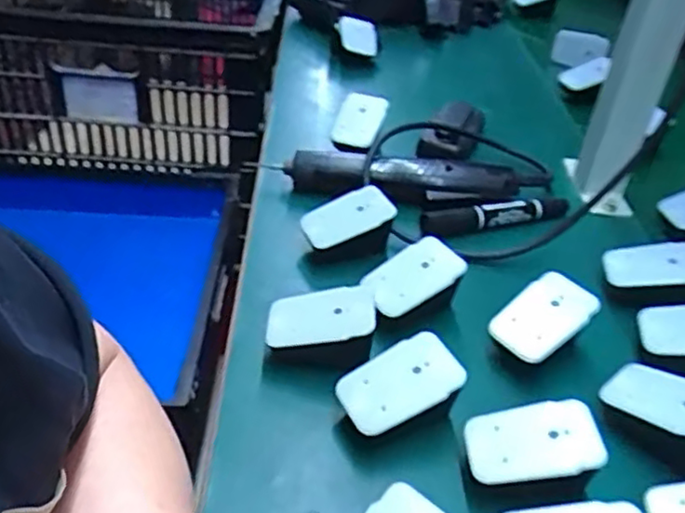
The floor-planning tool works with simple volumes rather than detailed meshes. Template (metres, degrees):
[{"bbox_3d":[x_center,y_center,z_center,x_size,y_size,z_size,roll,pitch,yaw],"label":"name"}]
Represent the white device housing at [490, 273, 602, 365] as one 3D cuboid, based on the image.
[{"bbox_3d":[0.132,0.039,0.438,0.065,0.008,0.042,-41,62,-11],"label":"white device housing"}]

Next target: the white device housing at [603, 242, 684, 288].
[{"bbox_3d":[0.233,0.007,0.495,0.069,0.010,0.040,-10,41,23],"label":"white device housing"}]

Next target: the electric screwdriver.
[{"bbox_3d":[0.037,-0.070,0.586,0.226,0.032,0.040,6,37,1],"label":"electric screwdriver"}]

